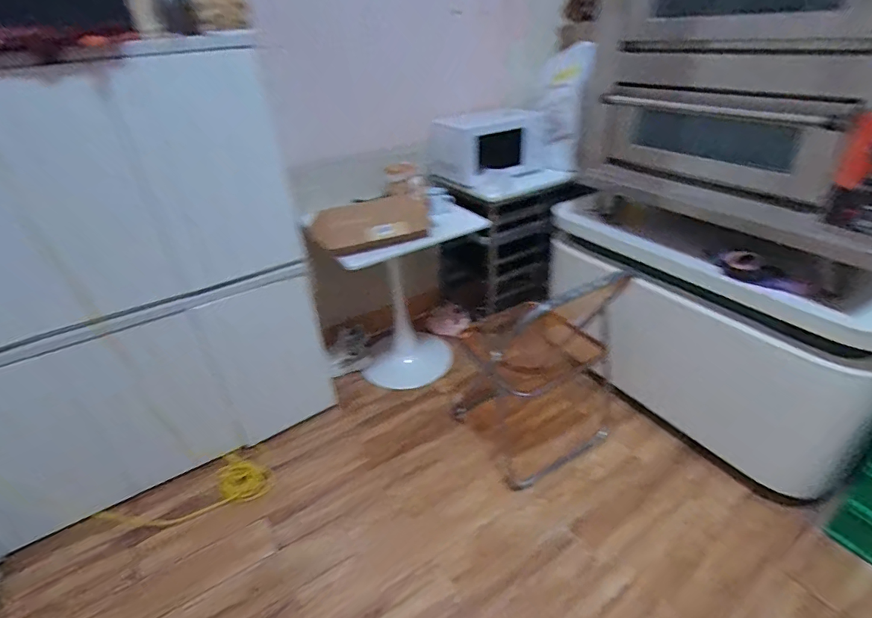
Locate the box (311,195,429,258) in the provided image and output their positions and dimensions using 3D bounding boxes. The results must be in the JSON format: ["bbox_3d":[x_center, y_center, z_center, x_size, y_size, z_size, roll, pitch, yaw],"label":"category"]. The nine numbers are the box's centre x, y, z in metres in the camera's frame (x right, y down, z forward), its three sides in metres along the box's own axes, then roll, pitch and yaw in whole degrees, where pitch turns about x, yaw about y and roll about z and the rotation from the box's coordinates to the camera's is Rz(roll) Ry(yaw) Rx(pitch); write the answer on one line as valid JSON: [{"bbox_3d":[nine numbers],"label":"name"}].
[{"bbox_3d":[-0.229,-0.288,1.602,0.393,0.161,0.139,-15,34,-15],"label":"box"}]

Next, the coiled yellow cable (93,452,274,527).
[{"bbox_3d":[-0.885,0.666,1.623,0.553,0.031,0.222,-17,35,-18],"label":"coiled yellow cable"}]

